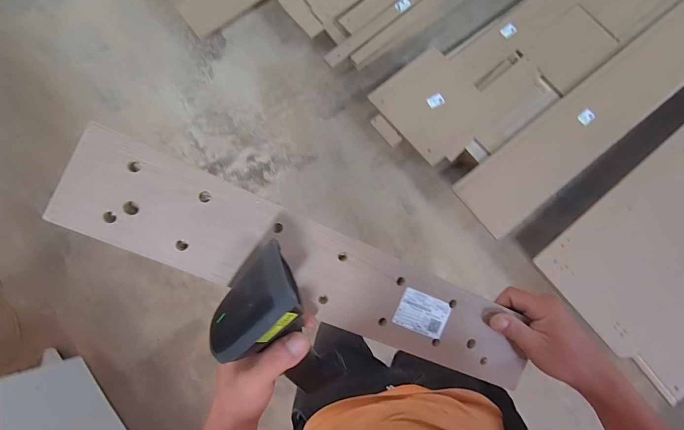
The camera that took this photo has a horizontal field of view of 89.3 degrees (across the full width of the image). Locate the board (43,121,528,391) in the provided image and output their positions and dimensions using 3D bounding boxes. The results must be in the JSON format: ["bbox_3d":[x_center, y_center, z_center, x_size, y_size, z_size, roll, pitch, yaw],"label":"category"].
[{"bbox_3d":[-0.006,0.063,0.335,0.471,0.015,0.082,27,80,-16],"label":"board"}]

